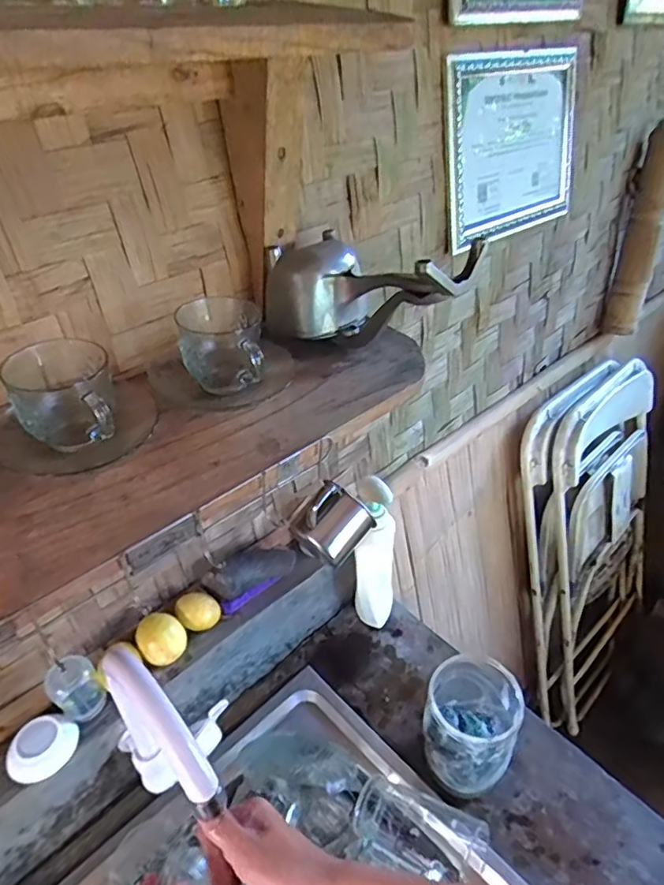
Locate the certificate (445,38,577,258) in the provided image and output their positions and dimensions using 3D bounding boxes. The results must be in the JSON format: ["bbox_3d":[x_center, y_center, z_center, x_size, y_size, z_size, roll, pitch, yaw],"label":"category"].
[{"bbox_3d":[0.304,-0.483,0.913,0.373,0.256,0.024,-29,31,-33],"label":"certificate"}]

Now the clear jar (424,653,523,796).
[{"bbox_3d":[0.157,0.326,0.651,0.097,0.145,0.101,0,38,0],"label":"clear jar"}]

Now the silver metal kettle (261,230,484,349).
[{"bbox_3d":[0.027,-0.160,0.592,0.245,0.133,0.097,31,48,33],"label":"silver metal kettle"}]

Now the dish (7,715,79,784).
[{"bbox_3d":[-0.304,0.321,0.593,0.060,0.021,0.059,0,38,0],"label":"dish"}]

